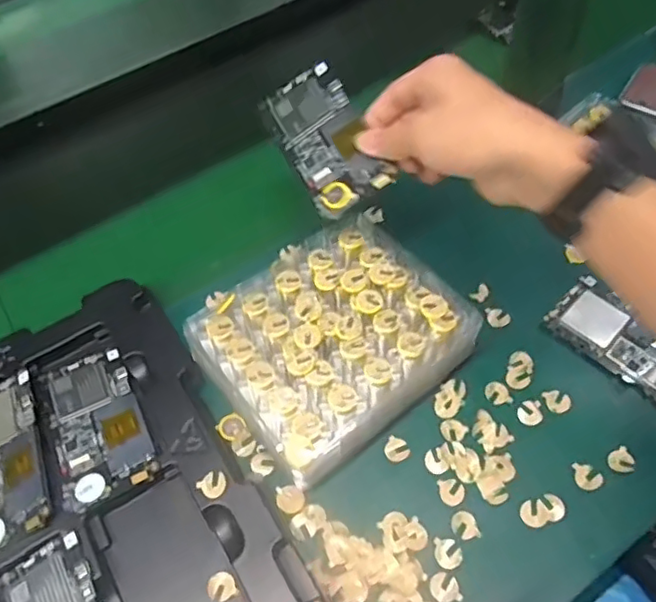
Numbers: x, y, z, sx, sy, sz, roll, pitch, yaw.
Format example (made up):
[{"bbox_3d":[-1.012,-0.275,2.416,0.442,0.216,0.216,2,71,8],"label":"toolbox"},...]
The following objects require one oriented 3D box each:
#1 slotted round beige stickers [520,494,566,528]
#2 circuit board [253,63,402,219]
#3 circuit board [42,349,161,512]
[{"bbox_3d":[0.147,0.143,0.404,0.030,0.004,0.018,-18,59,-9],"label":"slotted round beige stickers"},{"bbox_3d":[-0.003,-0.127,0.461,0.063,0.007,0.124,-33,69,10],"label":"circuit board"},{"bbox_3d":[-0.171,0.088,0.440,0.062,0.011,0.119,-23,60,-12],"label":"circuit board"}]

